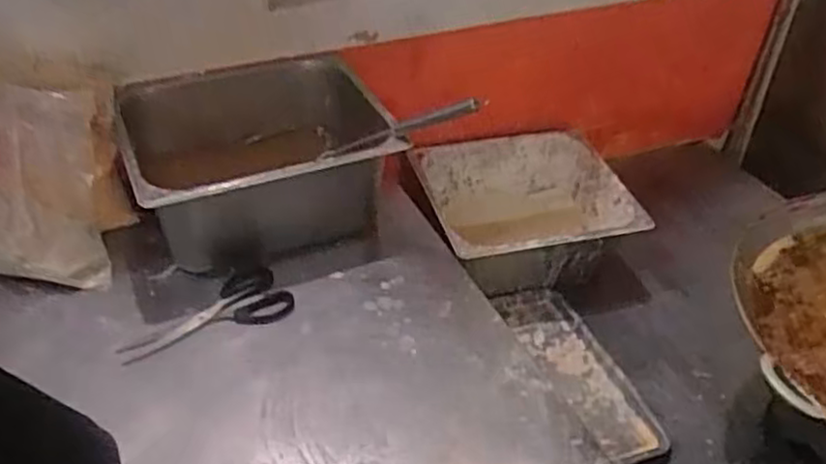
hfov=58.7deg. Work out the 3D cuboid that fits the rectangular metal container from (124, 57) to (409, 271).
[{"bbox_3d":[-0.198,-0.086,0.989,0.324,0.194,0.286,-13,40,-17],"label":"rectangular metal container"}]

